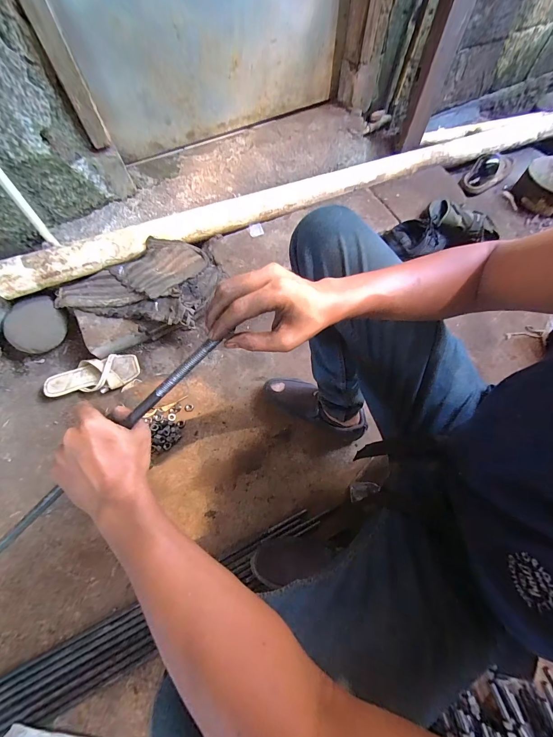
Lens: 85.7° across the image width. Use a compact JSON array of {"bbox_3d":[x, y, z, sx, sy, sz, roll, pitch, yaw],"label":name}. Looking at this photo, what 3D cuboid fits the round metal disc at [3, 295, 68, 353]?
[{"bbox_3d":[-0.669,-0.123,0.831,0.151,0.017,0.145,6,71,-17],"label":"round metal disc"}]

